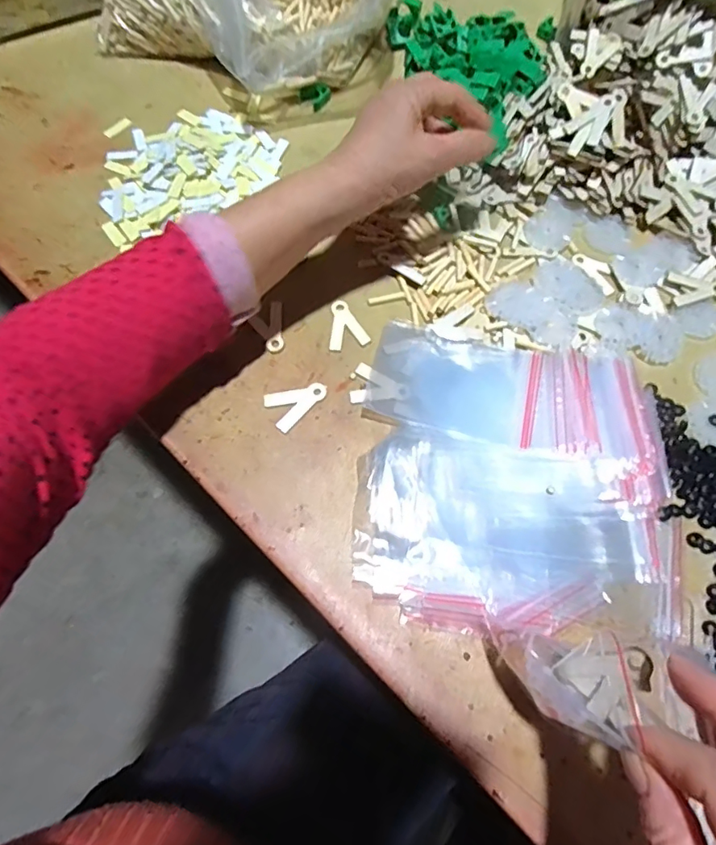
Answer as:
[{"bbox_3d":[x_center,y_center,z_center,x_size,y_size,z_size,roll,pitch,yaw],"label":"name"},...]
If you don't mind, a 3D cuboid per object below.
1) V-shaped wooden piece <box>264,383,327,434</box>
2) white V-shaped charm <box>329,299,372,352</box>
[{"bbox_3d":[-0.048,-0.017,0.379,0.030,0.004,0.046,42,74,14],"label":"V-shaped wooden piece"},{"bbox_3d":[-0.010,-0.079,0.405,0.031,0.004,0.045,-11,70,-5],"label":"white V-shaped charm"}]

